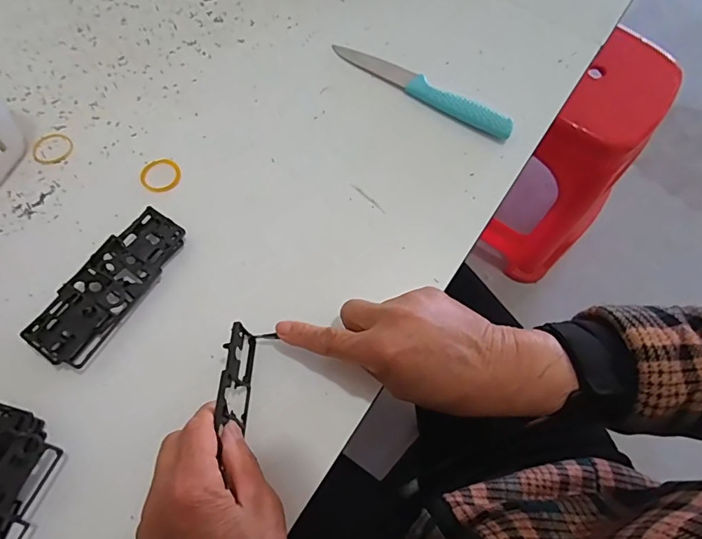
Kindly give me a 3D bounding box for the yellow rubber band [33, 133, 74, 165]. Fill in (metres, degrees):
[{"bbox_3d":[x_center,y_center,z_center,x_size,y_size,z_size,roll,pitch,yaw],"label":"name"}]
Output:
[{"bbox_3d":[-0.252,-0.103,0.380,0.031,0.004,0.032,-33,74,-13],"label":"yellow rubber band"}]

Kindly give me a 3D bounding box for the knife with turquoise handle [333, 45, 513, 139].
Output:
[{"bbox_3d":[0.064,-0.168,0.411,0.181,0.015,0.024,35,72,11],"label":"knife with turquoise handle"}]

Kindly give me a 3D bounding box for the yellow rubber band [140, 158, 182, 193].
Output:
[{"bbox_3d":[-0.158,-0.078,0.373,0.032,0.004,0.033,1,69,-2],"label":"yellow rubber band"}]

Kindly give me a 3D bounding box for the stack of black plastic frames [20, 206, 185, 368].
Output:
[{"bbox_3d":[-0.177,0.011,0.332,0.043,0.020,0.124,30,71,9],"label":"stack of black plastic frames"}]

